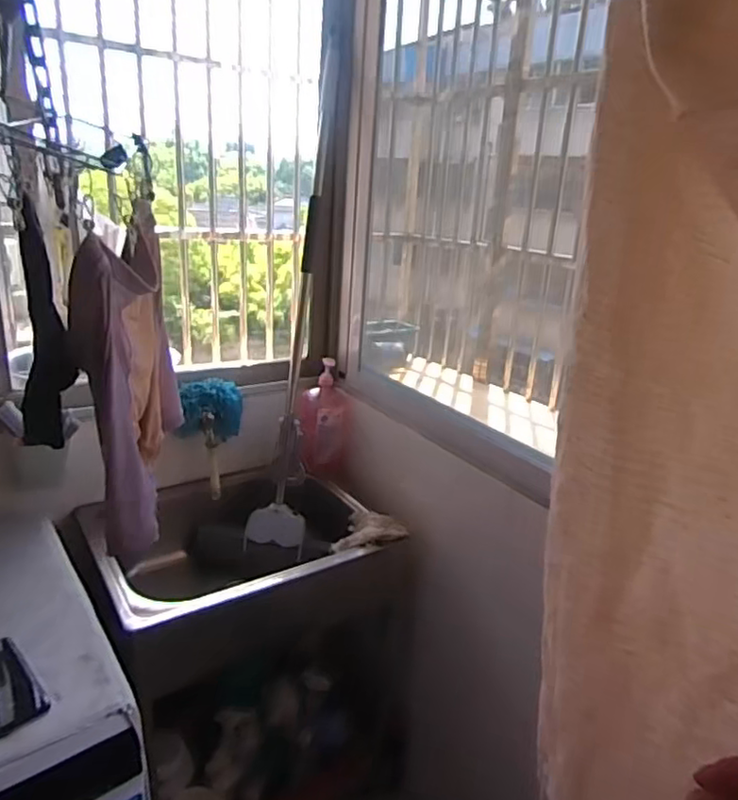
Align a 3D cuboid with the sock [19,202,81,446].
[{"bbox_3d":[-0.318,-0.061,0.597,0.053,0.235,0.091,-6,22,-26],"label":"sock"}]

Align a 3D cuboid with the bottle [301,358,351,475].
[{"bbox_3d":[-0.110,0.051,1.598,0.123,0.298,0.114,3,20,-2],"label":"bottle"}]

